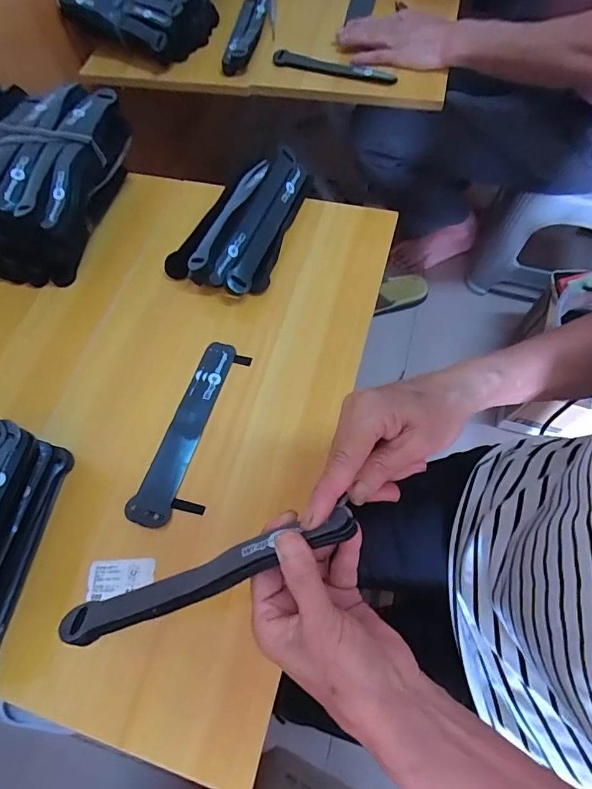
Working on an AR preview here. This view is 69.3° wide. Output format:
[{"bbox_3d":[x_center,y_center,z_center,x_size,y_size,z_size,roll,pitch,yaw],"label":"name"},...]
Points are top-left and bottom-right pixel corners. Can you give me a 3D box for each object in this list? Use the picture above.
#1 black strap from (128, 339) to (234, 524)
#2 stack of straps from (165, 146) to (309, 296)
[{"bbox_3d":[-0.111,0.034,0.433,0.037,0.015,0.194,14,66,10],"label":"black strap"},{"bbox_3d":[-0.065,-0.207,0.506,0.113,0.051,0.188,22,68,13],"label":"stack of straps"}]

